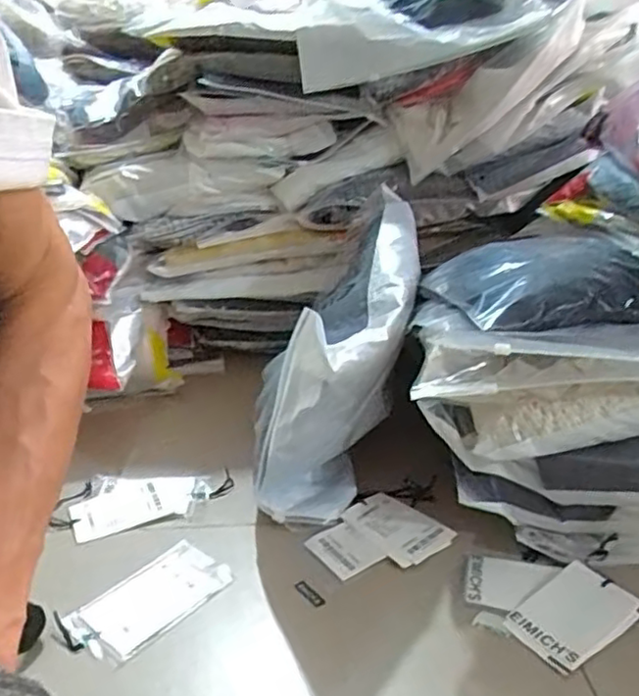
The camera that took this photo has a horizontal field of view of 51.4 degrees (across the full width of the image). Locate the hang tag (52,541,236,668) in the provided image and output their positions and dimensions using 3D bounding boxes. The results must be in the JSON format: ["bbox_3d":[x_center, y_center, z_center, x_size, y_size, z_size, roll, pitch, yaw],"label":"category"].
[{"bbox_3d":[-0.147,0.216,0.569,0.082,0.008,0.143,15,23,34],"label":"hang tag"}]

